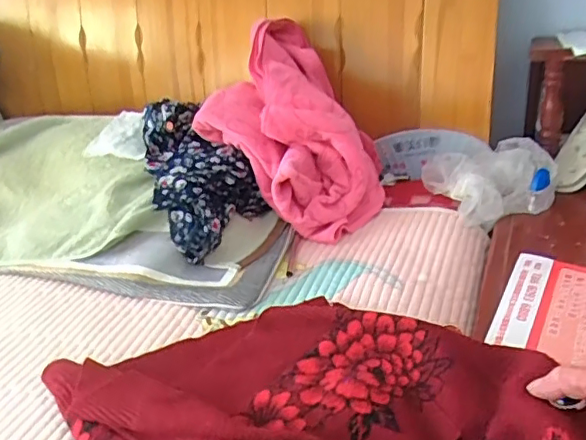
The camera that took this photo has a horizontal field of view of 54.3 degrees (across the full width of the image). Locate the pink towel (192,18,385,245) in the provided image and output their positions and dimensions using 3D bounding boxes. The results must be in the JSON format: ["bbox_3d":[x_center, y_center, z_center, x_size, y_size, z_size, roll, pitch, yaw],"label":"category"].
[{"bbox_3d":[0.007,-0.128,0.757,0.206,0.214,0.213,14,34,34],"label":"pink towel"}]

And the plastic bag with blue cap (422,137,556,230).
[{"bbox_3d":[0.260,-0.056,0.736,0.143,0.062,0.133,-11,28,-7],"label":"plastic bag with blue cap"}]

